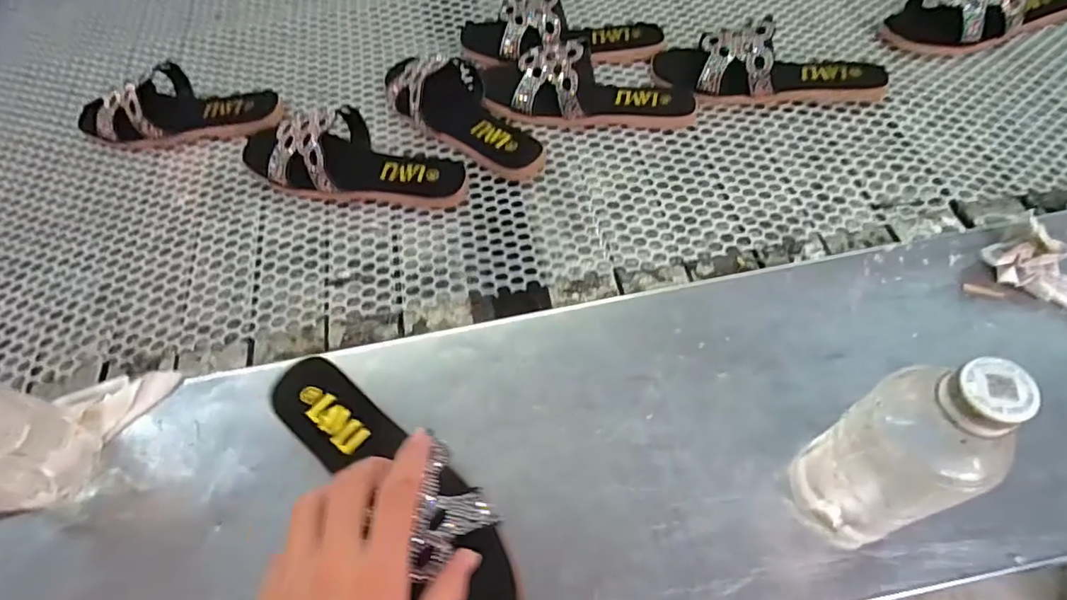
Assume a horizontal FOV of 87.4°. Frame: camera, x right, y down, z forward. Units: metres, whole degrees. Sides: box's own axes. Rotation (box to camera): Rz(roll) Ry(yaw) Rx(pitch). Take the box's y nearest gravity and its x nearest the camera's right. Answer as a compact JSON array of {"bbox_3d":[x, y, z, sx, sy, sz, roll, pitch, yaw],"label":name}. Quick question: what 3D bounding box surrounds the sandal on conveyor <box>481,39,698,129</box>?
[{"bbox_3d":[0.059,-0.238,0.607,0.225,0.054,0.095,-2,59,3],"label":"sandal on conveyor"}]

